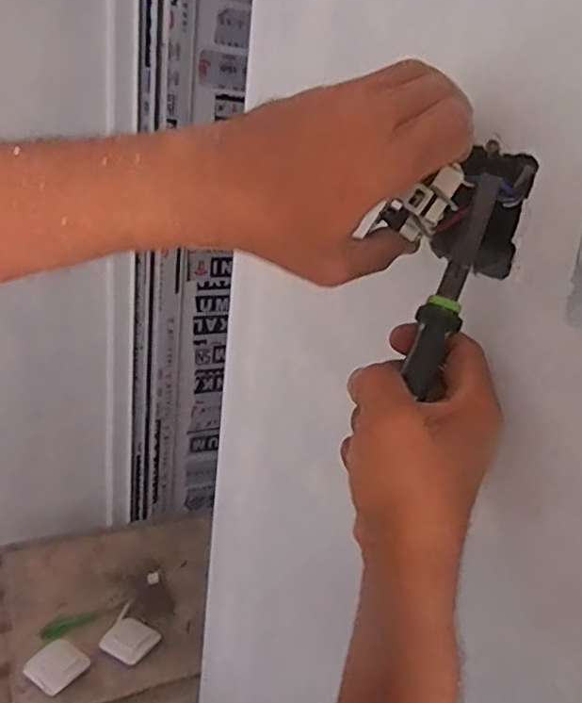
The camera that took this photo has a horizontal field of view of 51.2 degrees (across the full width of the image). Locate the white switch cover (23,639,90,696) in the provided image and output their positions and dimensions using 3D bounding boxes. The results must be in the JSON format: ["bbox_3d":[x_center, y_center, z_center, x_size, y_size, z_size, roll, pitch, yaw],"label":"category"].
[{"bbox_3d":[-0.387,0.517,1.000,0.082,0.008,0.080,21,26,29],"label":"white switch cover"}]

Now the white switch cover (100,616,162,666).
[{"bbox_3d":[-0.281,0.504,1.059,0.083,0.013,0.083,16,24,20],"label":"white switch cover"}]

